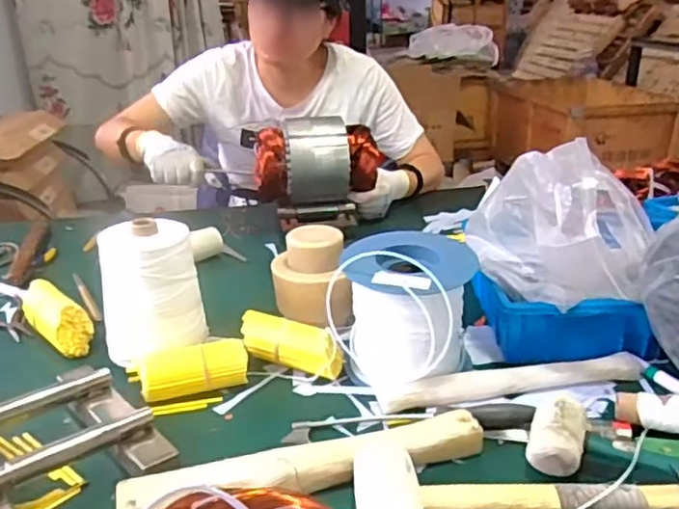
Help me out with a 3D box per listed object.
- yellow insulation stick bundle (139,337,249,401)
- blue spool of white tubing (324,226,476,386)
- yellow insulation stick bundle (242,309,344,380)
[{"bbox_3d":[-0.162,0.128,0.727,0.115,0.043,0.040,-7,26,-15],"label":"yellow insulation stick bundle"},{"bbox_3d":[0.072,0.057,0.740,0.146,0.133,0.129,15,29,28],"label":"blue spool of white tubing"},{"bbox_3d":[-0.059,0.105,0.771,0.129,0.042,0.047,10,27,19],"label":"yellow insulation stick bundle"}]

